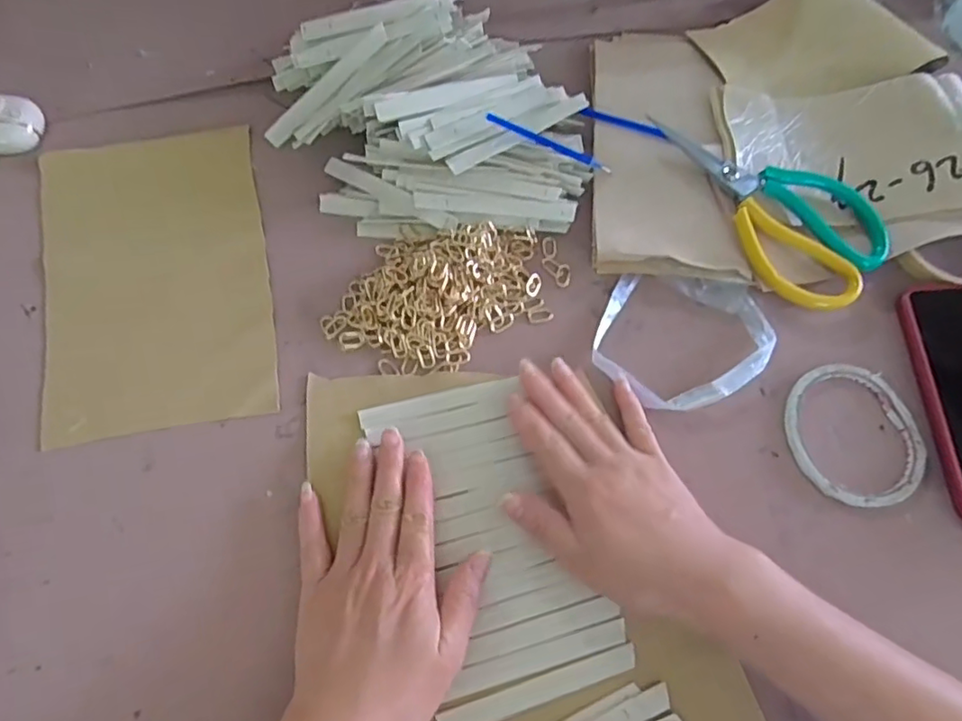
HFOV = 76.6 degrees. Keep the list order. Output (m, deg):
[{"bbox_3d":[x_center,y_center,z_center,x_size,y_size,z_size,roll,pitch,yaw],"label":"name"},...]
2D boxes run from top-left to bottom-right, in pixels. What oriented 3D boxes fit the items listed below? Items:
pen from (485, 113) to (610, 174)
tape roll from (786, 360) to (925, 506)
[{"bbox_3d":[0.051,-0.157,0.447,0.101,0.006,0.009,17,68,-18],"label":"pen"},{"bbox_3d":[0.245,0.048,0.399,0.083,0.006,0.094,-13,70,-6],"label":"tape roll"}]

